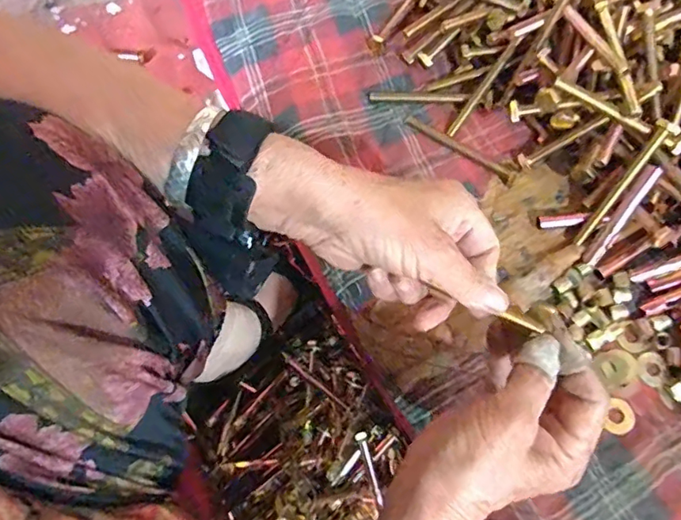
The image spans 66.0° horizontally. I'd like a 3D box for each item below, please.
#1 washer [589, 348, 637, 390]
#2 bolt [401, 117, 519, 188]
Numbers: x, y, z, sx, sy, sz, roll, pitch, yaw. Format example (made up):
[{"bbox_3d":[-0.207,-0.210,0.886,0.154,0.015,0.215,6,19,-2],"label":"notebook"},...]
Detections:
[{"bbox_3d":[0.201,0.078,0.382,0.028,0.004,0.028,-42,75,-11],"label":"washer"},{"bbox_3d":[0.102,-0.095,0.442,0.105,0.012,0.012,34,76,12],"label":"bolt"}]

